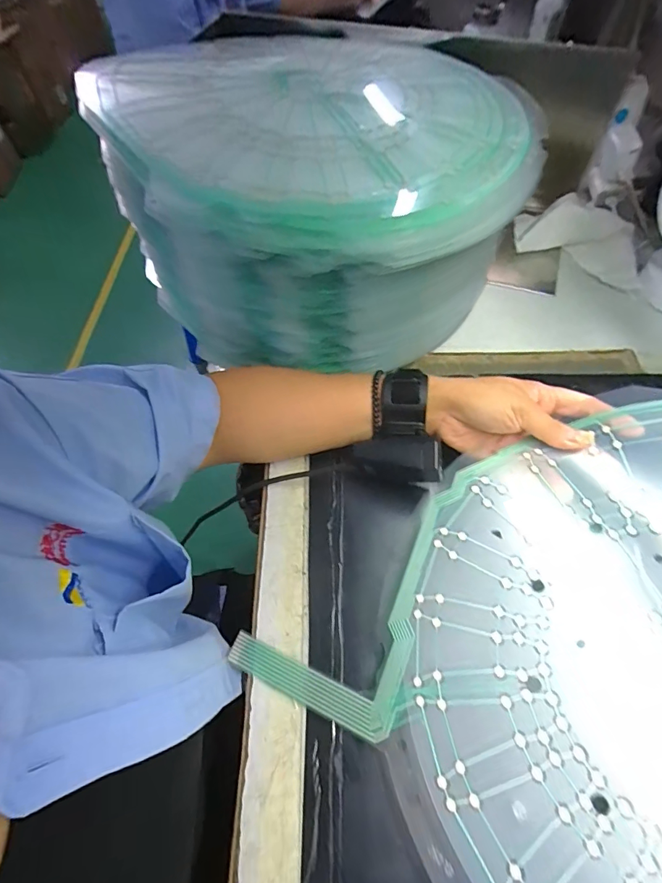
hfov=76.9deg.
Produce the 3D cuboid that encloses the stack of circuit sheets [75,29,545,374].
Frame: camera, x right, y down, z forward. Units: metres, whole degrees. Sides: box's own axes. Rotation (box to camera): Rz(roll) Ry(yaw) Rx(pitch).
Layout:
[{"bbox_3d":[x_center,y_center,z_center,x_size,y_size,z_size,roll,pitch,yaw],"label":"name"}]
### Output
[{"bbox_3d":[-0.005,-0.230,0.411,0.328,0.168,0.302,-29,63,-17],"label":"stack of circuit sheets"}]

